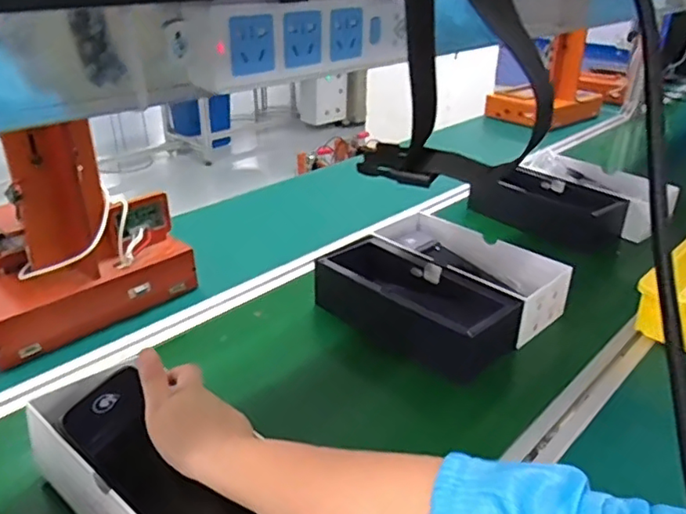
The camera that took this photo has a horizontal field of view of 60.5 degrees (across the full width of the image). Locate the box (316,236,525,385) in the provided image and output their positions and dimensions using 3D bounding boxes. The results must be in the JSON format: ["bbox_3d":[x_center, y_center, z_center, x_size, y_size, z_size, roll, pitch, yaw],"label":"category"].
[{"bbox_3d":[0.088,0.055,0.773,0.258,0.073,0.123,23,36,38],"label":"box"}]

